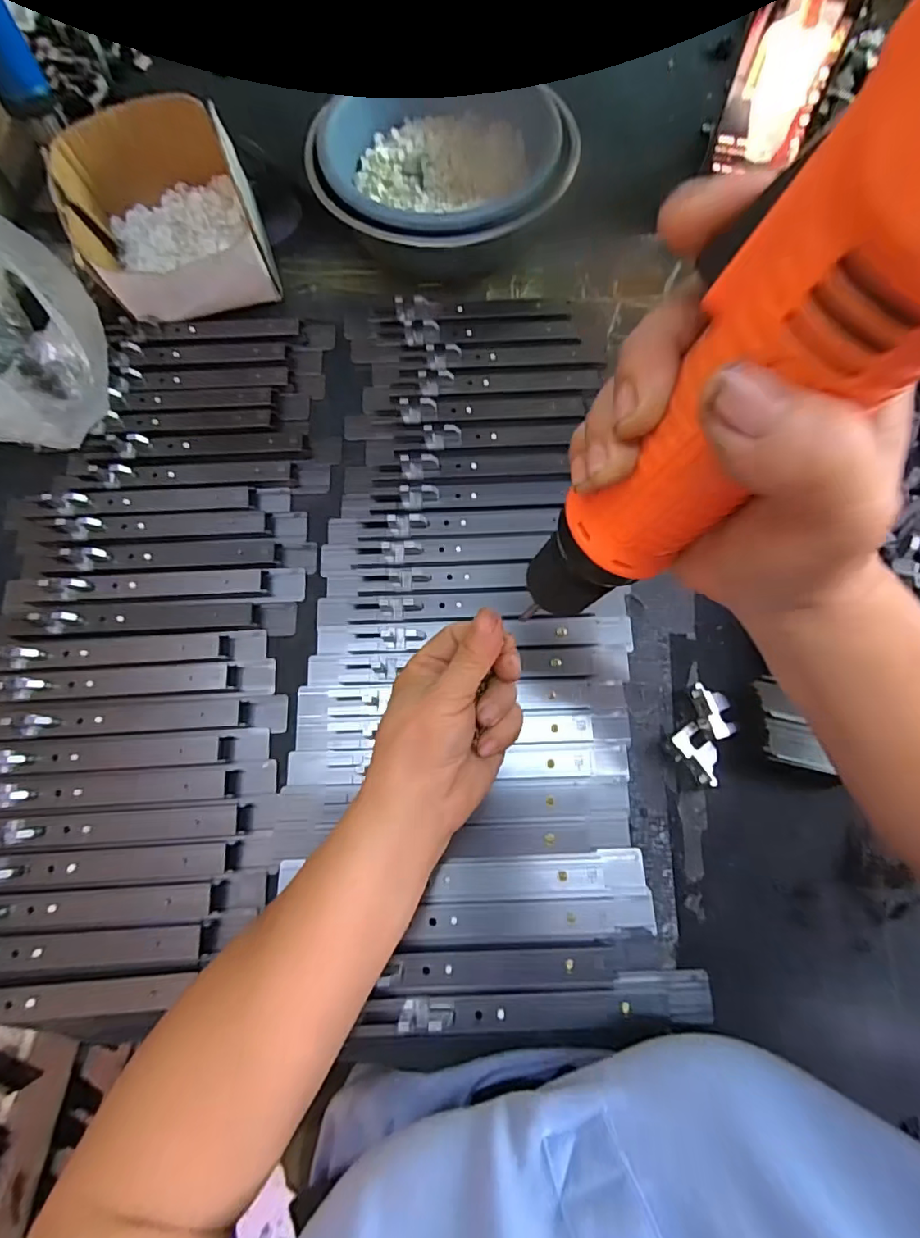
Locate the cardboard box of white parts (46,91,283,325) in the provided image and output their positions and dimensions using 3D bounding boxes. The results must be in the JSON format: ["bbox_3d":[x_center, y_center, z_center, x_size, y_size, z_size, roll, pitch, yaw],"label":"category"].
[{"bbox_3d":[-0.239,-0.327,0.440,0.137,0.081,0.143,-19,73,-5],"label":"cardboard box of white parts"}]

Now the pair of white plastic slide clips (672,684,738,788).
[{"bbox_3d":[0.157,0.074,0.343,0.032,0.013,0.057,27,75,9],"label":"pair of white plastic slide clips"}]

